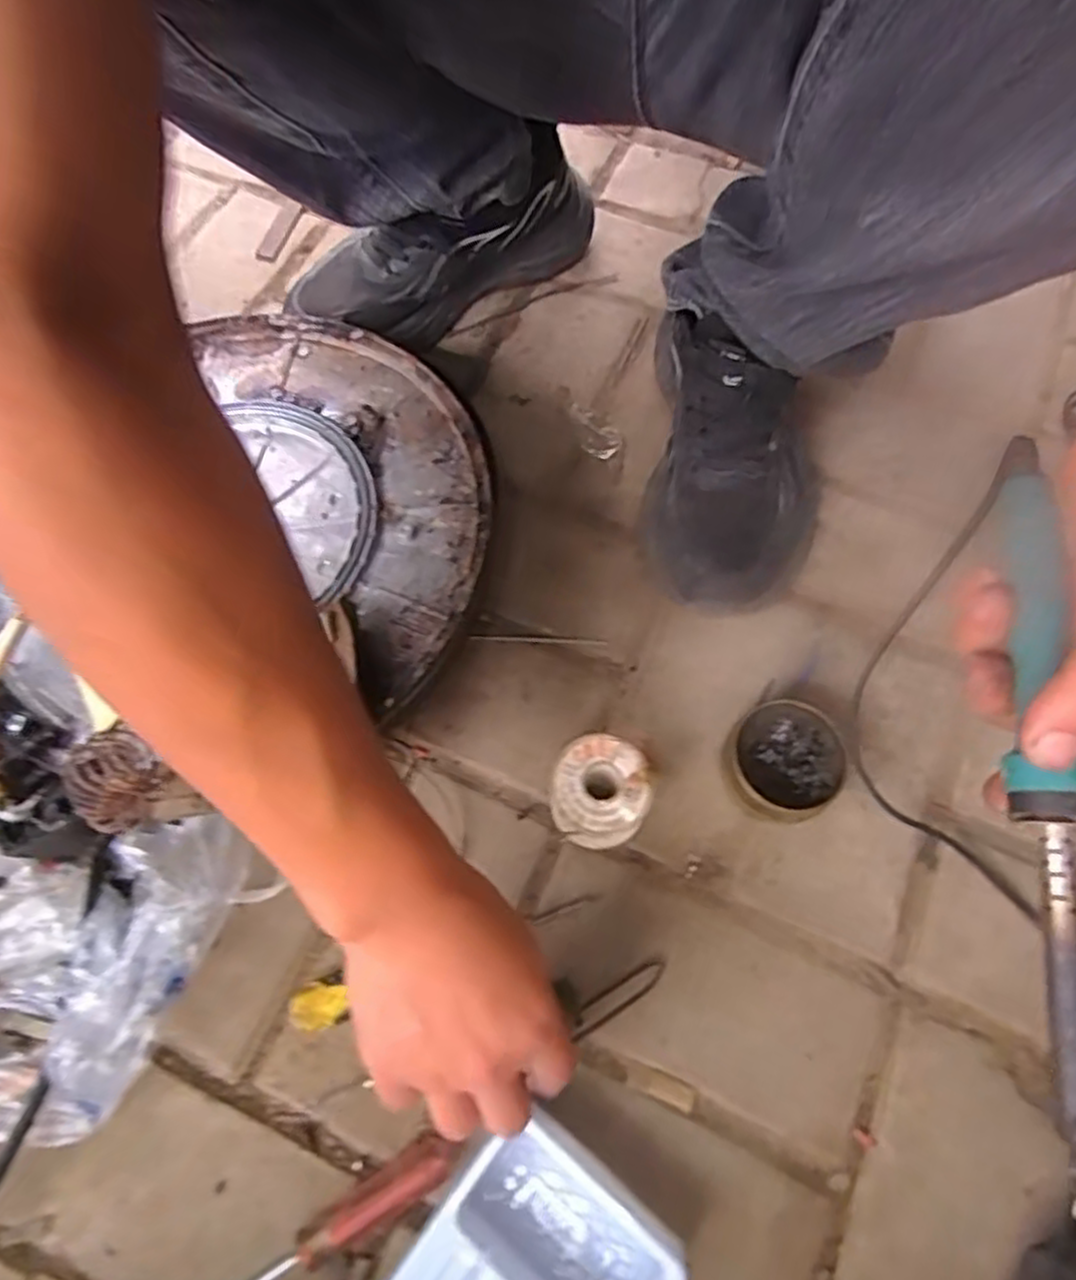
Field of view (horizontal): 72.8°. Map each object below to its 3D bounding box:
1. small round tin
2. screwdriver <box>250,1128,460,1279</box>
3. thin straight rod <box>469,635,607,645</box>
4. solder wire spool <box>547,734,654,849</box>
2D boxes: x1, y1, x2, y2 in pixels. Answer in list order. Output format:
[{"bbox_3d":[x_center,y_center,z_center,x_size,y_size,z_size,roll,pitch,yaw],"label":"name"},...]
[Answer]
[{"bbox_3d":[0.143,0.071,0.428,0.062,0.033,0.068,0,66,0],"label":"small round tin"},{"bbox_3d":[-0.111,0.294,0.345,0.166,0.021,0.022,-32,70,-13],"label":"screwdriver"},{"bbox_3d":[0.000,0.000,0.484,0.089,0.005,0.005,3,66,1],"label":"thin straight rod"},{"bbox_3d":[0.034,0.088,0.414,0.052,0.052,0.055,-1,66,1],"label":"solder wire spool"}]

